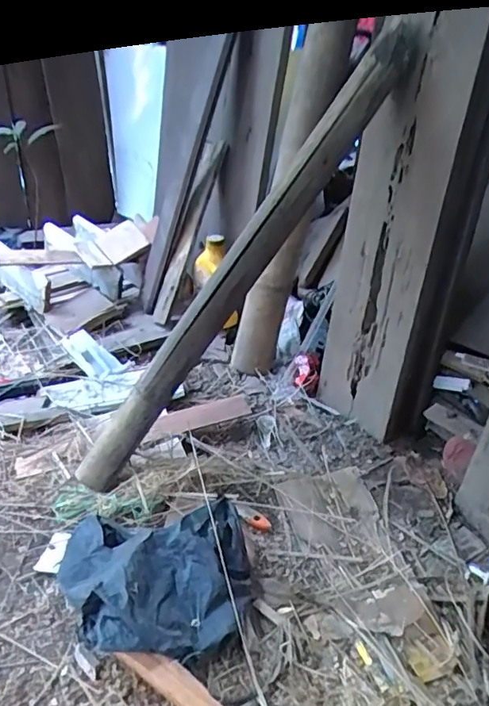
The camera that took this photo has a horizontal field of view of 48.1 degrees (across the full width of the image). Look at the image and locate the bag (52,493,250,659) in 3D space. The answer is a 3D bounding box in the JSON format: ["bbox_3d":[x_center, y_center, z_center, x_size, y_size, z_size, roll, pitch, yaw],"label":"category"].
[{"bbox_3d":[-0.110,0.272,0.670,0.233,0.070,0.212,0,29,-4],"label":"bag"}]

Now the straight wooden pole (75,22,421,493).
[{"bbox_3d":[-0.005,-0.130,0.812,0.070,0.804,0.056,35,2,-44],"label":"straight wooden pole"}]

